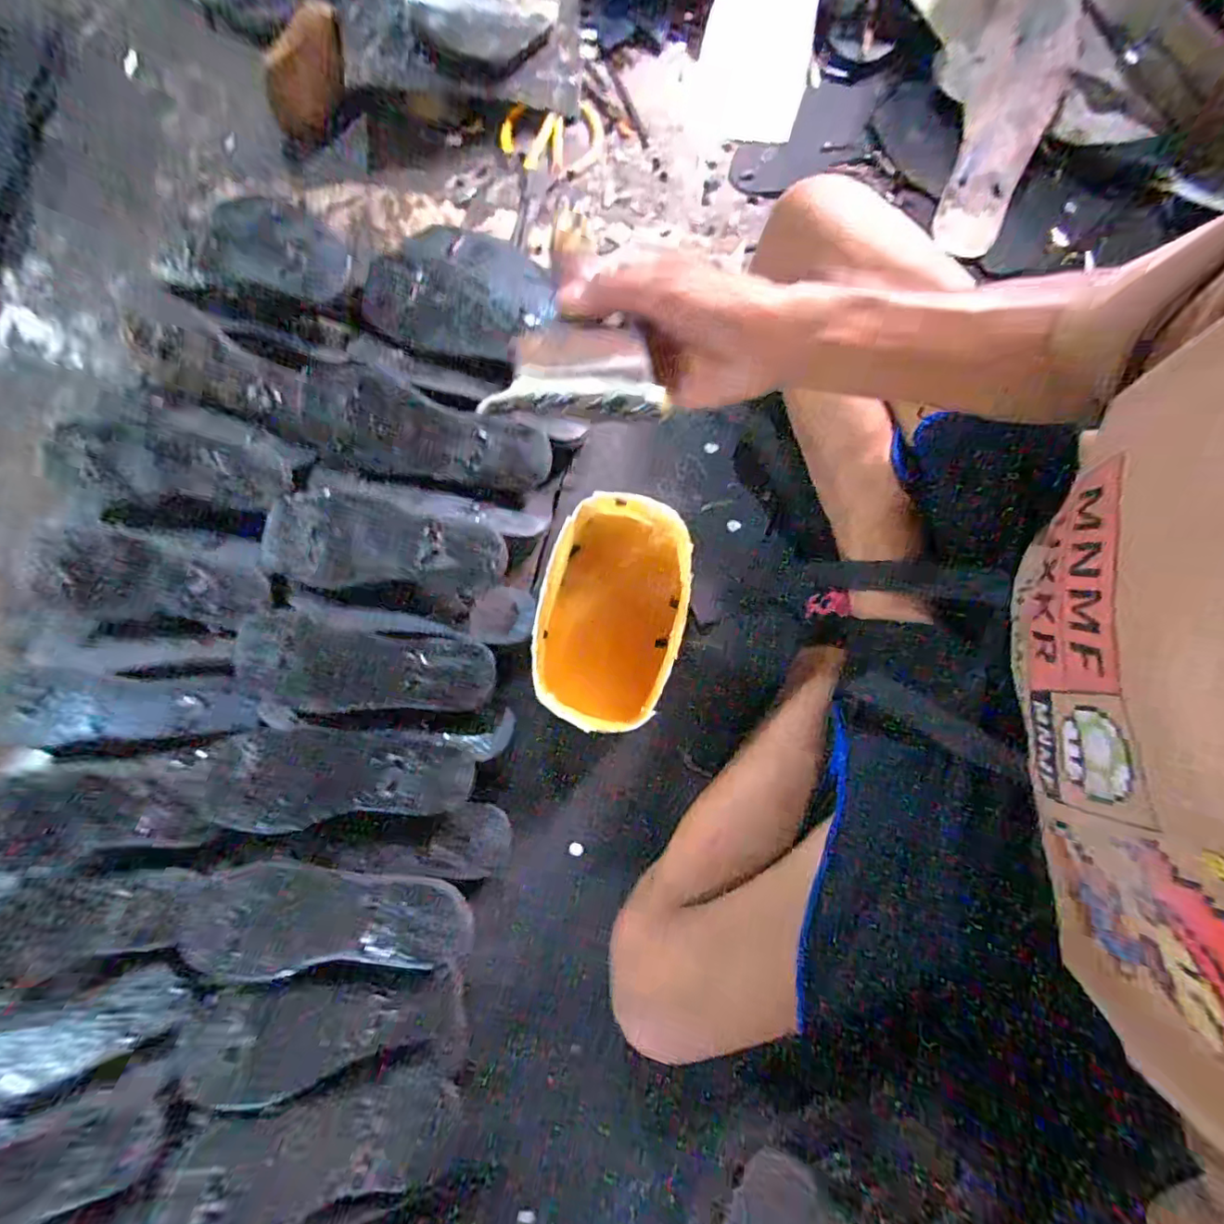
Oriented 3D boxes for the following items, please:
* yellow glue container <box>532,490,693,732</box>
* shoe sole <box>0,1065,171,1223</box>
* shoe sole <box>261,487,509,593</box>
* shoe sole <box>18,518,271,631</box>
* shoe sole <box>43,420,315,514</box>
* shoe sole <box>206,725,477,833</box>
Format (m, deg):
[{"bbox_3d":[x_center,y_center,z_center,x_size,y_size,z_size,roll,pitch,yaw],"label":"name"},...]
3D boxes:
[{"bbox_3d":[-0.001,0.004,0.503,0.130,0.083,0.199,12,78,3],"label":"yellow glue container"},{"bbox_3d":[-0.521,0.504,0.479,0.292,0.013,0.090,-28,45,-3],"label":"shoe sole"},{"bbox_3d":[-0.231,-0.063,0.542,0.240,0.018,0.092,13,78,3],"label":"shoe sole"},{"bbox_3d":[-0.461,-0.039,0.549,0.237,0.022,0.093,5,78,1],"label":"shoe sole"},{"bbox_3d":[-0.441,-0.151,0.564,0.244,0.029,0.076,5,78,1],"label":"shoe sole"},{"bbox_3d":[-0.253,0.148,0.504,0.245,0.020,0.088,-3,78,-1],"label":"shoe sole"}]

